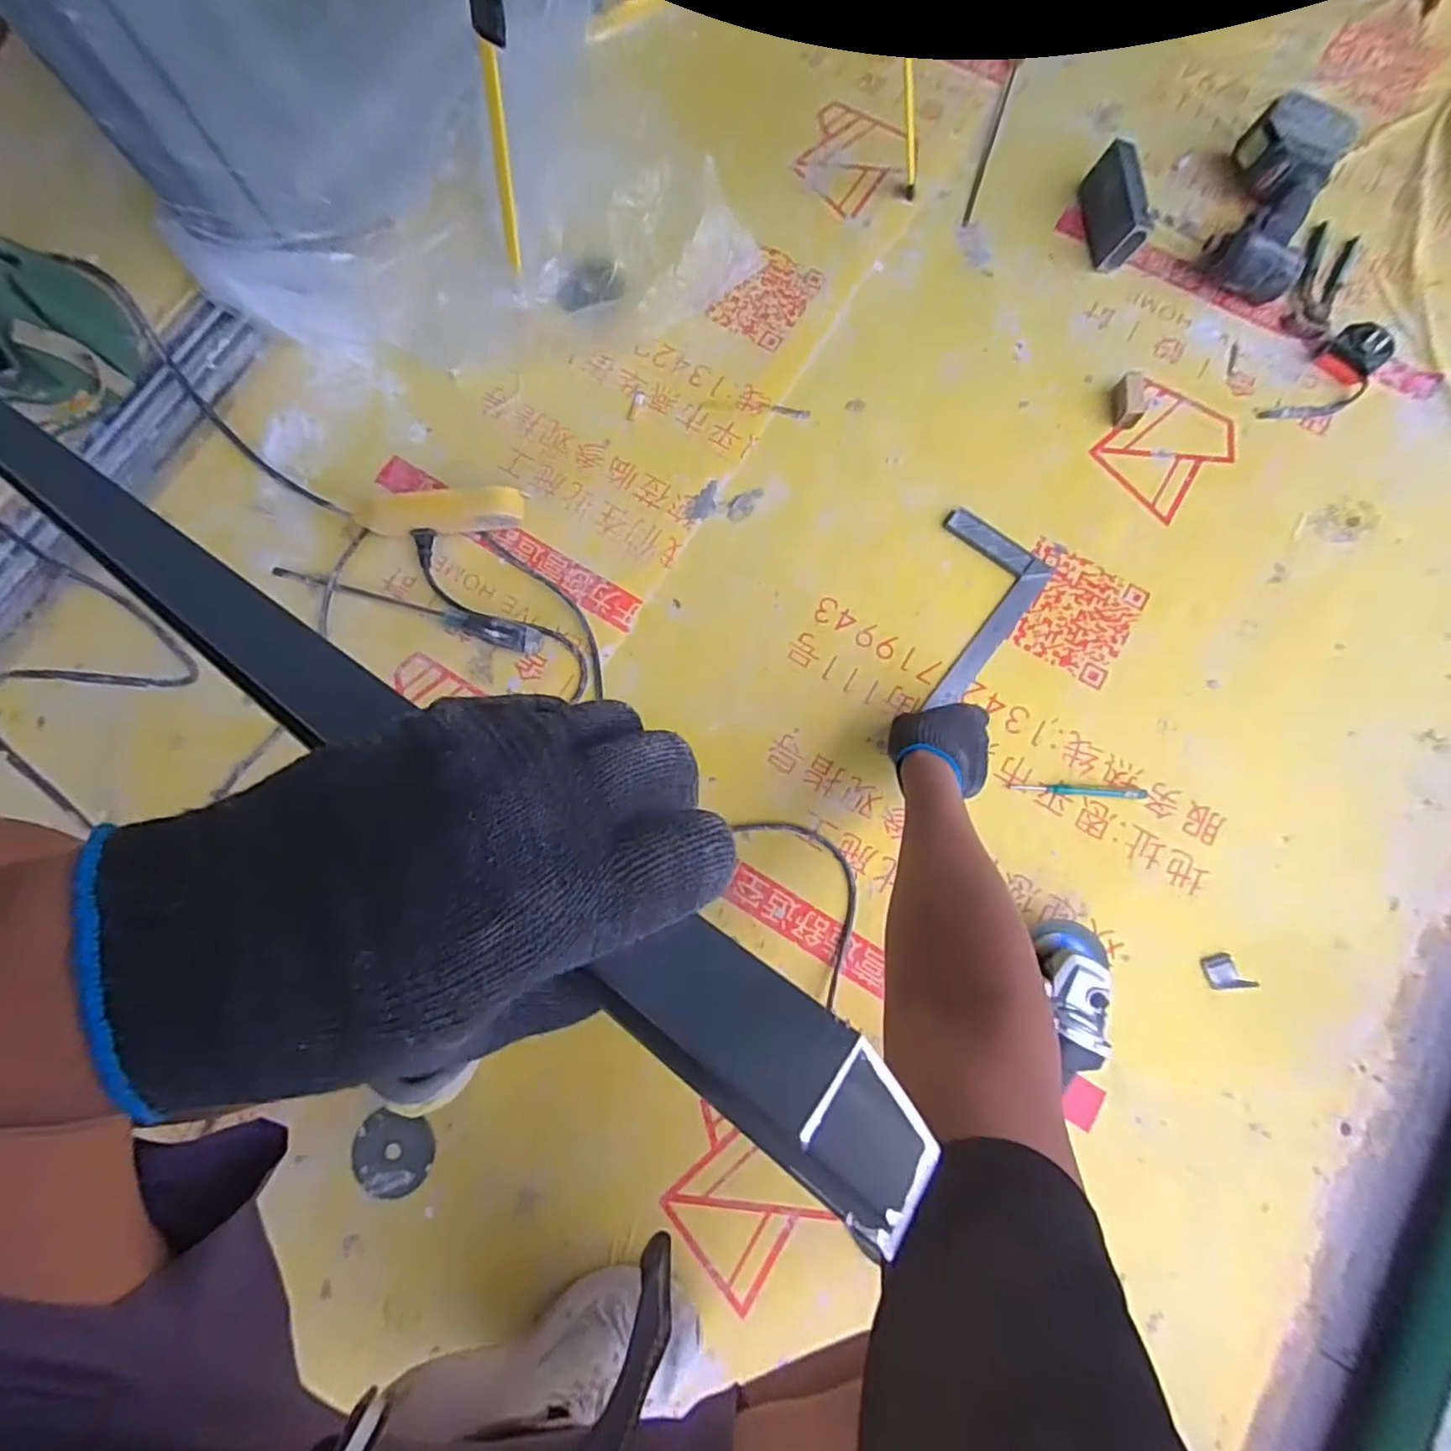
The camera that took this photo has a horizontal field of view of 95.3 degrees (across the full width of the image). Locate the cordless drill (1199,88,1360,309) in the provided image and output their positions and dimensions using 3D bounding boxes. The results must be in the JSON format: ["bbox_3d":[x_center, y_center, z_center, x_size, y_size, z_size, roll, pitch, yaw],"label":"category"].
[{"bbox_3d":[0.686,-0.654,0.829,0.114,0.081,0.212,22,82,6],"label":"cordless drill"}]

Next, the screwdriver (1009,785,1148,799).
[{"bbox_3d":[0.398,0.073,0.742,0.145,0.007,0.010,3,81,3],"label":"screwdriver"}]

